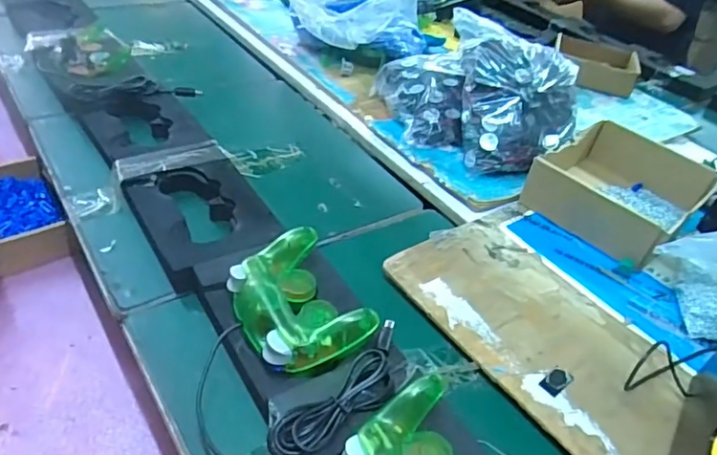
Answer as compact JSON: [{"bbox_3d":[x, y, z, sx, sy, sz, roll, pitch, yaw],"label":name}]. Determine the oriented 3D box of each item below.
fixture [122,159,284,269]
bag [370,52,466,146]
[{"bbox_3d":[-0.174,-0.011,0.620,0.127,0.041,0.176,-21,47,-27],"label":"fixture"},{"bbox_3d":[0.094,-0.211,0.862,0.134,0.074,0.184,5,41,-1],"label":"bag"}]

